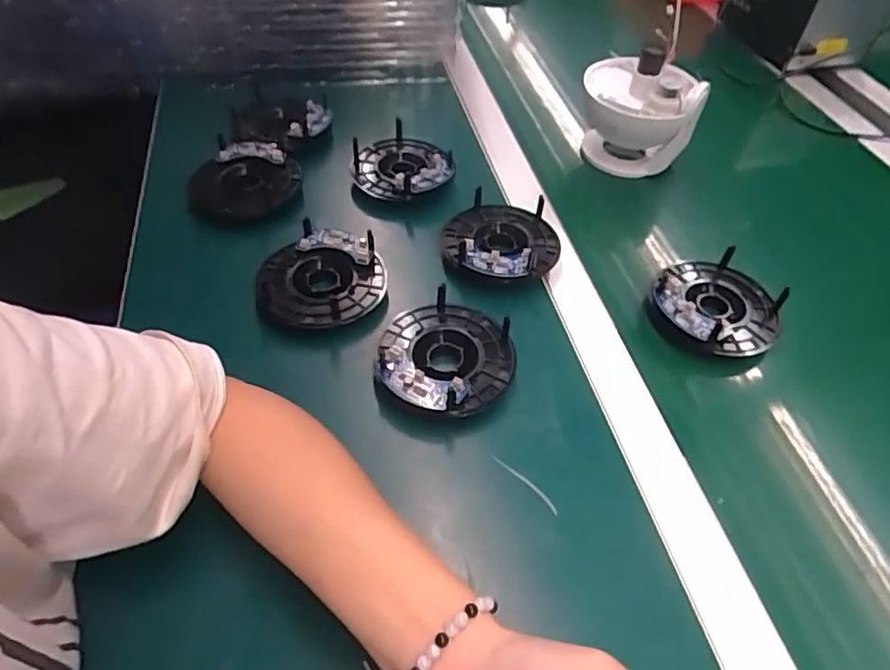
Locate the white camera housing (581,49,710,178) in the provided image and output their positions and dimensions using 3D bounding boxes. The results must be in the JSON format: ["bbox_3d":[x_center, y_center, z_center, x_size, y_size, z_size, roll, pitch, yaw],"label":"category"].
[{"bbox_3d":[0.199,-0.232,0.603,0.109,0.105,0.092,10,51,6],"label":"white camera housing"}]

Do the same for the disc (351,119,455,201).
[{"bbox_3d":[-0.039,-0.165,0.564,0.094,0.027,0.083,31,56,21],"label":"disc"}]

